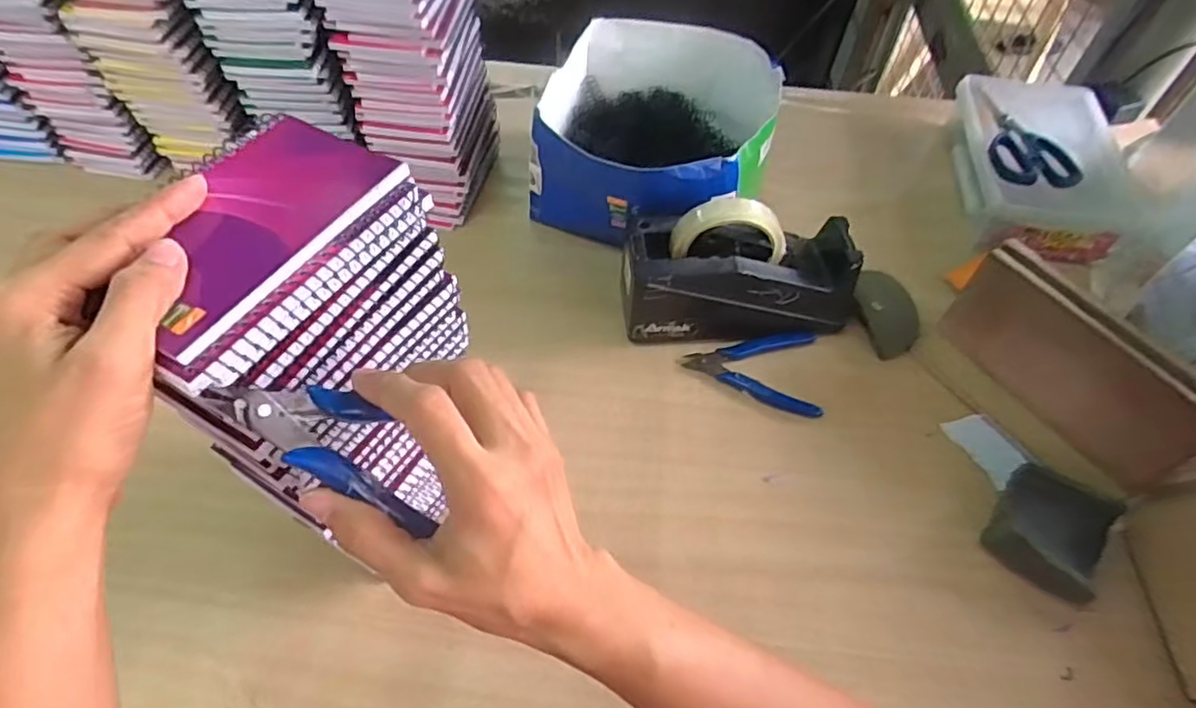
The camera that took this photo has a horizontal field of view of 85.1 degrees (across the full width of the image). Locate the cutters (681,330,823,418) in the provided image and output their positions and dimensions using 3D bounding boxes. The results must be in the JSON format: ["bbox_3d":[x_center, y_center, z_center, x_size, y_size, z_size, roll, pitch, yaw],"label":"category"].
[{"bbox_3d":[0.140,0.011,0.594,0.117,0.015,0.083,8,54,4],"label":"cutters"}]

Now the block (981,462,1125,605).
[{"bbox_3d":[0.351,0.132,0.502,0.076,0.027,0.089,35,60,21],"label":"block"}]

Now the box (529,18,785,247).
[{"bbox_3d":[0.055,-0.209,0.675,0.219,0.146,0.245,15,55,8],"label":"box"}]

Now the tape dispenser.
[{"bbox_3d":[0.129,-0.074,0.592,0.218,0.121,0.080,-1,54,-3],"label":"tape dispenser"}]

